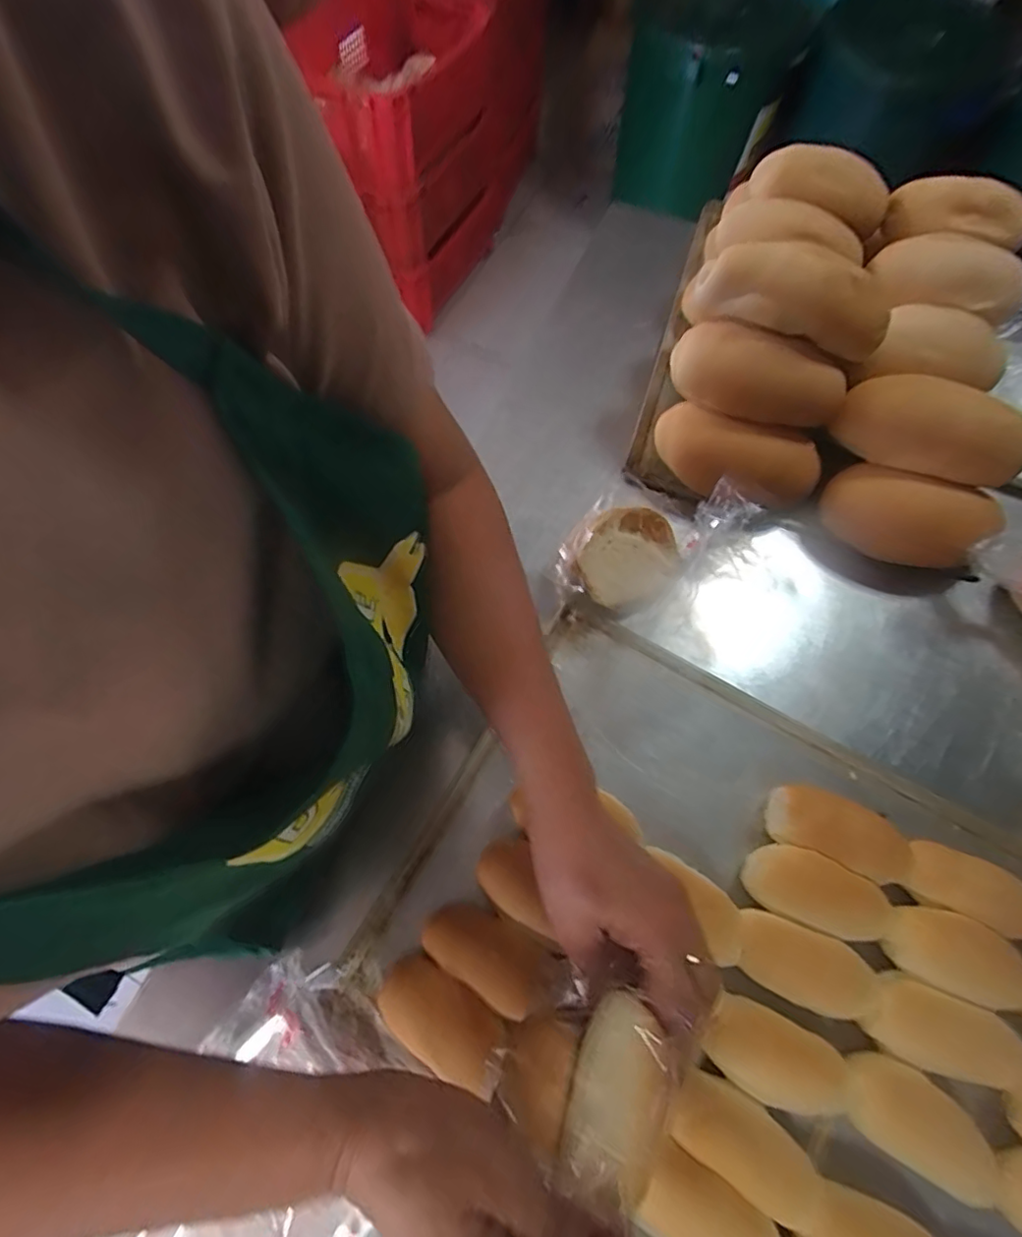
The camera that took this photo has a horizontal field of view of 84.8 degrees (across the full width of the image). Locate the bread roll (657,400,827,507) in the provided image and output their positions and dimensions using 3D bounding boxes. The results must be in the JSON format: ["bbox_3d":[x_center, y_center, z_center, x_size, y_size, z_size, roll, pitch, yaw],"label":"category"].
[{"bbox_3d":[0.191,-0.135,0.486,0.141,0.048,0.064,25,67,9],"label":"bread roll"}]

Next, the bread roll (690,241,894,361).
[{"bbox_3d":[0.224,-0.257,0.449,0.151,0.050,0.057,19,66,6],"label":"bread roll"}]

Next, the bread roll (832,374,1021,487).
[{"bbox_3d":[0.346,-0.152,0.473,0.141,0.071,0.052,25,67,9],"label":"bread roll"}]

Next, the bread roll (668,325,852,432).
[{"bbox_3d":[0.202,-0.198,0.463,0.141,0.051,0.050,20,66,7],"label":"bread roll"}]

